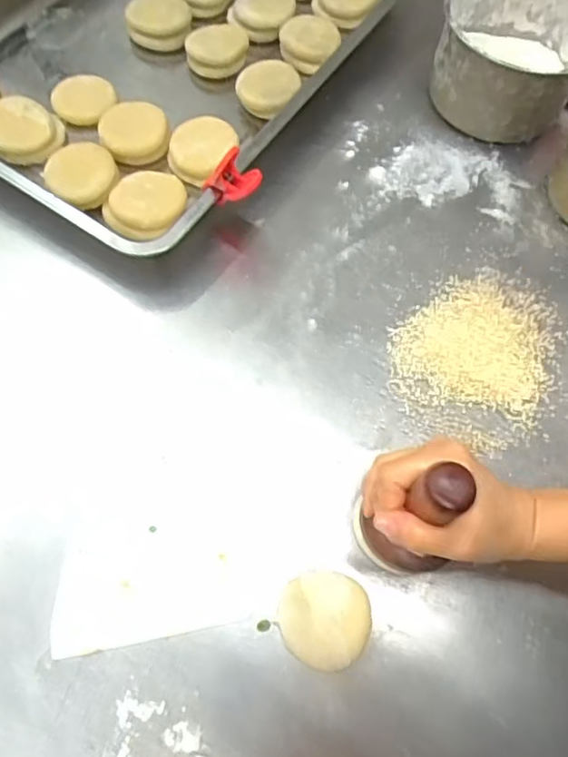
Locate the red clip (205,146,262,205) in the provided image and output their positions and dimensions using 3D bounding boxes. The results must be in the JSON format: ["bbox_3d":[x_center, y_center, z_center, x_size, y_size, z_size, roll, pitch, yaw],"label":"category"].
[{"bbox_3d":[-0.040,-0.159,0.463,0.042,0.040,0.025,-10,66,-7],"label":"red clip"}]

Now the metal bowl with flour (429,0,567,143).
[{"bbox_3d":[0.224,-0.314,0.570,0.146,0.086,0.145,16,66,4],"label":"metal bowl with flour"}]

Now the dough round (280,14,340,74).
[{"bbox_3d":[0.026,-0.344,0.597,0.060,0.026,0.067,10,66,2],"label":"dough round"}]

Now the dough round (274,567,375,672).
[{"bbox_3d":[0.026,0.157,0.382,0.058,0.018,0.058,1,66,-2],"label":"dough round"}]

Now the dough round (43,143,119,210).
[{"bbox_3d":[-0.173,-0.174,0.498,0.059,0.019,0.062,1,66,-2],"label":"dough round"}]

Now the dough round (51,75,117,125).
[{"bbox_3d":[-0.194,-0.270,0.565,0.058,0.015,0.065,-20,68,-11],"label":"dough round"}]

